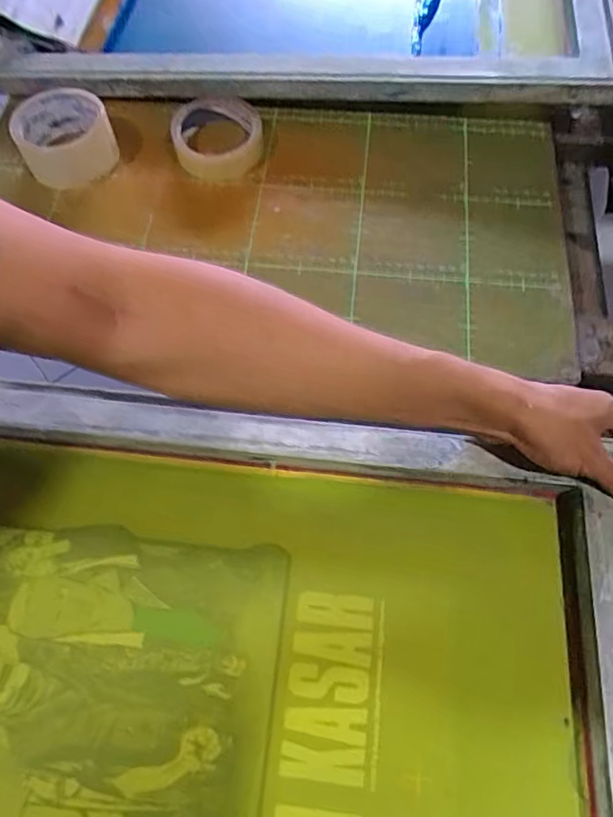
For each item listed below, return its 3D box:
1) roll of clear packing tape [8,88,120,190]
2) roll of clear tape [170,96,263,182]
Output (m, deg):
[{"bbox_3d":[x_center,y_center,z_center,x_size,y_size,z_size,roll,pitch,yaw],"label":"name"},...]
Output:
[{"bbox_3d":[-0.238,-0.267,0.572,0.088,0.057,0.086,0,65,1],"label":"roll of clear packing tape"},{"bbox_3d":[-0.091,-0.272,0.573,0.091,0.027,0.097,0,65,1],"label":"roll of clear tape"}]

